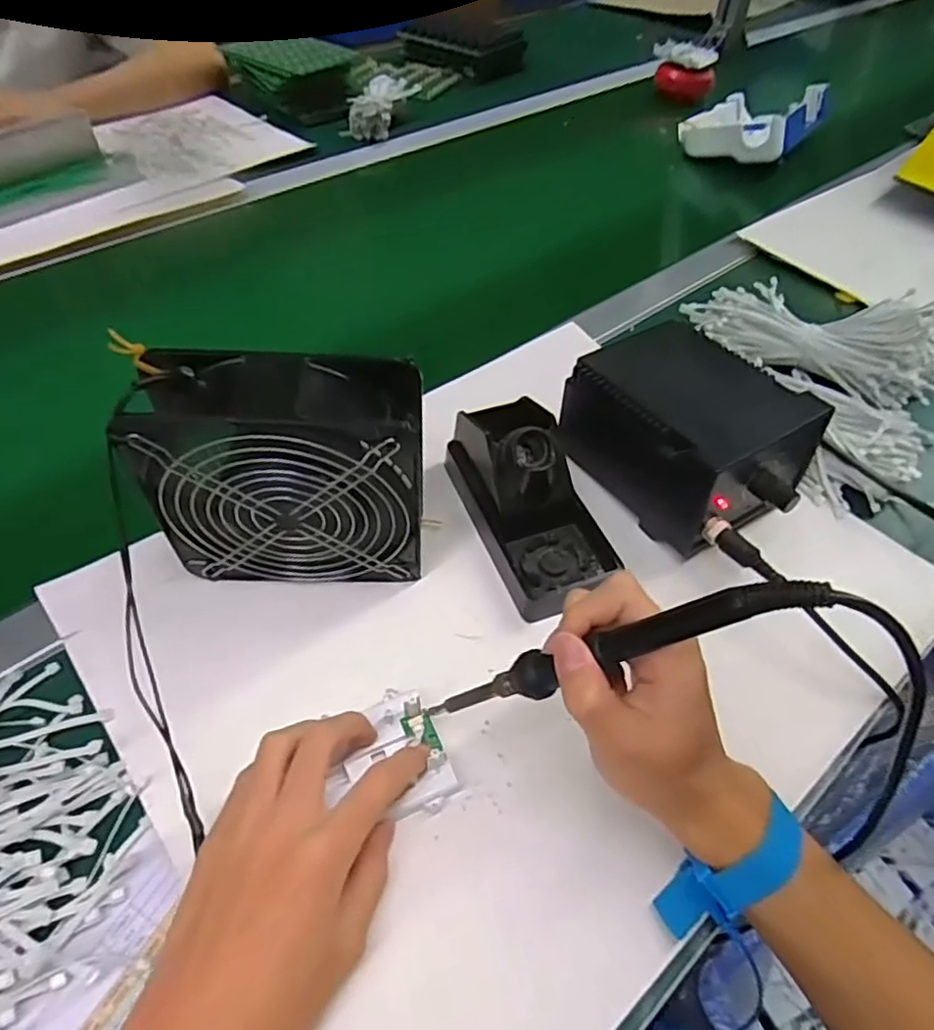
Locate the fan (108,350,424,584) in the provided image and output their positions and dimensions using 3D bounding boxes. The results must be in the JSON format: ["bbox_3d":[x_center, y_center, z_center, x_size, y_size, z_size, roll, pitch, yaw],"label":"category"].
[{"bbox_3d":[-0.101,-0.021,0.376,0.147,0.148,0.060,-1,52,-3],"label":"fan"}]

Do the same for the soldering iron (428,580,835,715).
[{"bbox_3d":[0.057,0.064,0.285,0.022,0.200,0.021,33,45,-31],"label":"soldering iron"}]

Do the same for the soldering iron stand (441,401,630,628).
[{"bbox_3d":[0.044,-0.016,0.434,0.076,0.076,0.148,-18,55,-16],"label":"soldering iron stand"}]

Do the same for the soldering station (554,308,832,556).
[{"bbox_3d":[0.161,-0.057,0.460,0.119,0.088,0.158,-26,58,-21],"label":"soldering station"}]

